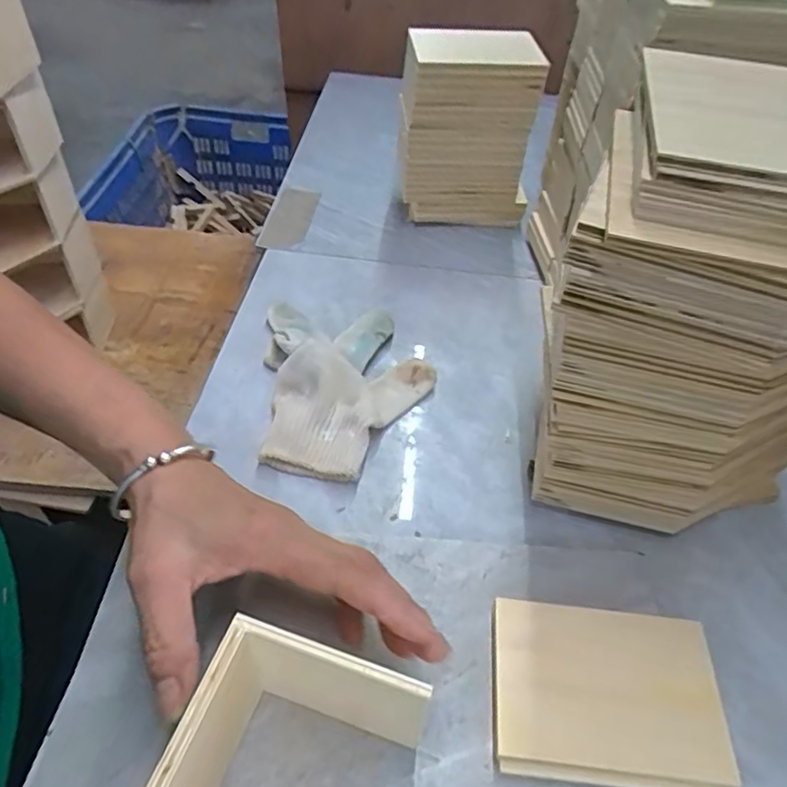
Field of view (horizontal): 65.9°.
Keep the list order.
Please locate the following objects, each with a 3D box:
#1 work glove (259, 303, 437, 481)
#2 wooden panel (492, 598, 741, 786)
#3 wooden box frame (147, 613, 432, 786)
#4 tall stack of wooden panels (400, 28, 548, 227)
[{"bbox_3d":[-0.033,-0.013,0.437,0.116,0.030,0.166,-3,48,-8],"label":"work glove"},{"bbox_3d":[0.102,0.147,0.297,0.106,0.019,0.077,7,47,1],"label":"wooden panel"},{"bbox_3d":[-0.046,0.166,0.228,0.082,0.076,0.117,16,48,9],"label":"wooden box frame"},{"bbox_3d":[0.065,-0.236,0.562,0.127,0.165,0.069,0,48,-5],"label":"tall stack of wooden panels"}]

